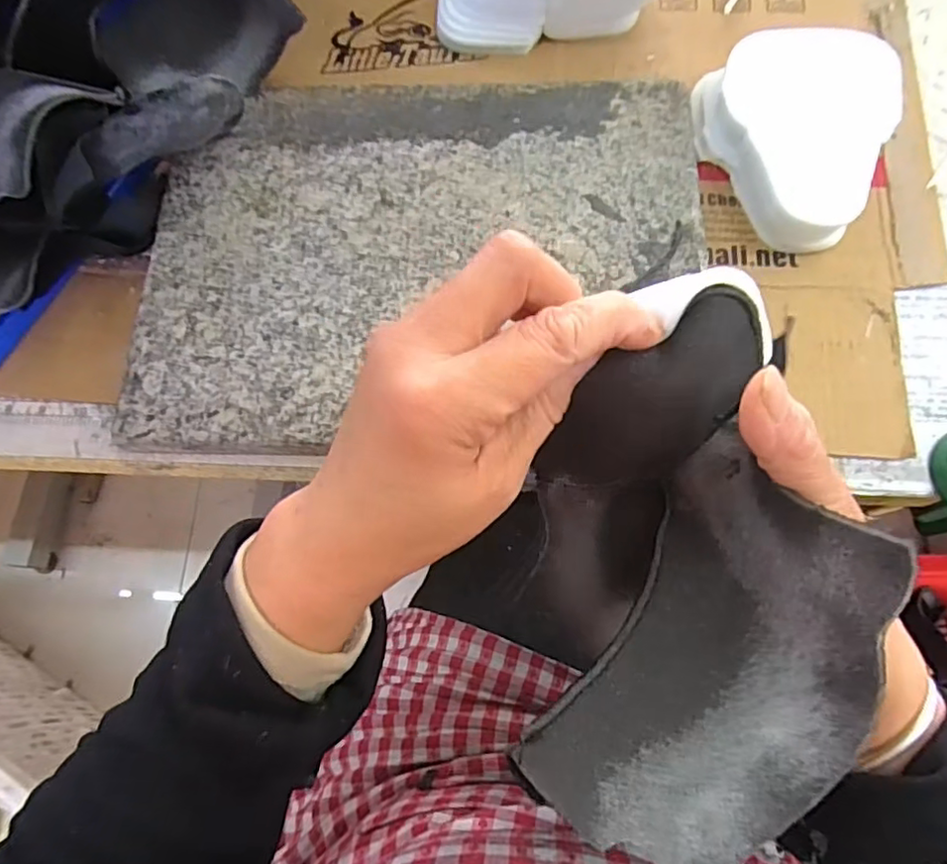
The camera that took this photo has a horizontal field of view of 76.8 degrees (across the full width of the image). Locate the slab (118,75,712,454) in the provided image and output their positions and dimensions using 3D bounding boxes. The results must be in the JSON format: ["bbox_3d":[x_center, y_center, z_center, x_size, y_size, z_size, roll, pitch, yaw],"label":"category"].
[{"bbox_3d":[-0.038,-0.130,0.431,0.387,0.025,0.292,1,72,1],"label":"slab"}]

